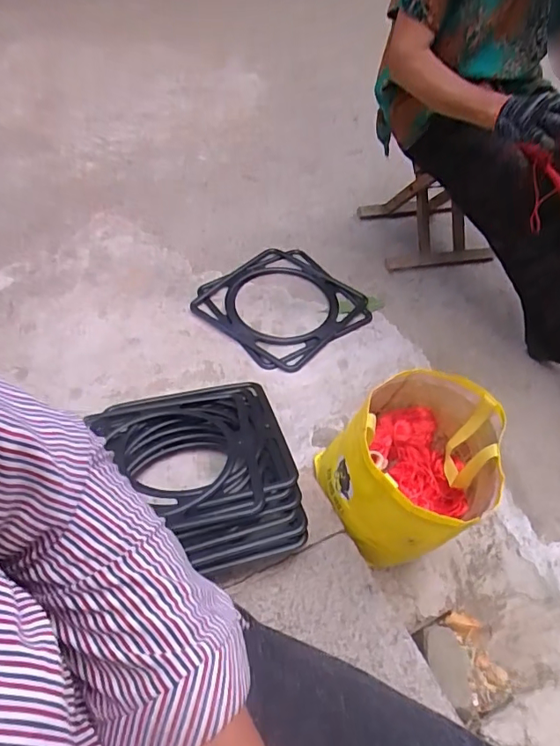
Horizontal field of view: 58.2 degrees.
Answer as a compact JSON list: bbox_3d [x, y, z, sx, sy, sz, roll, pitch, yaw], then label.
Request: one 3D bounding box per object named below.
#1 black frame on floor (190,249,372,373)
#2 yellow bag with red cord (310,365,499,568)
[{"bbox_3d":[0.008,-0.177,1.281,0.362,0.031,0.375,-35,60,-28],"label":"black frame on floor"},{"bbox_3d":[0.213,0.150,0.827,0.256,0.229,0.265,38,57,25],"label":"yellow bag with red cord"}]

